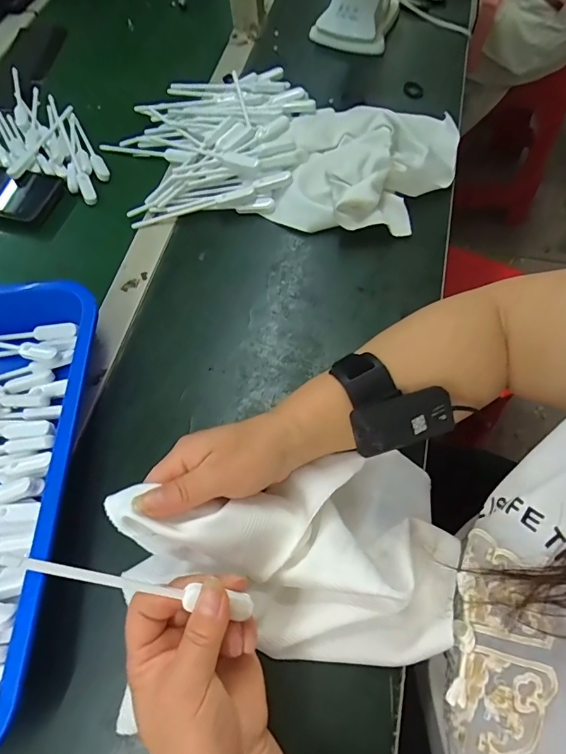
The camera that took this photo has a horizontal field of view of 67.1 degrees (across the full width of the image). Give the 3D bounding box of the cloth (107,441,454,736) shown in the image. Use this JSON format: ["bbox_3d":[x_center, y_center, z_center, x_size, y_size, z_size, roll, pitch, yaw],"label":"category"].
[{"bbox_3d":[0.008,0.122,0.292,0.228,0.076,0.133,-4,64,1],"label":"cloth"}]

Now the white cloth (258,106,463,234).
[{"bbox_3d":[0.091,-0.240,0.477,0.185,0.049,0.199,15,67,11],"label":"white cloth"}]

